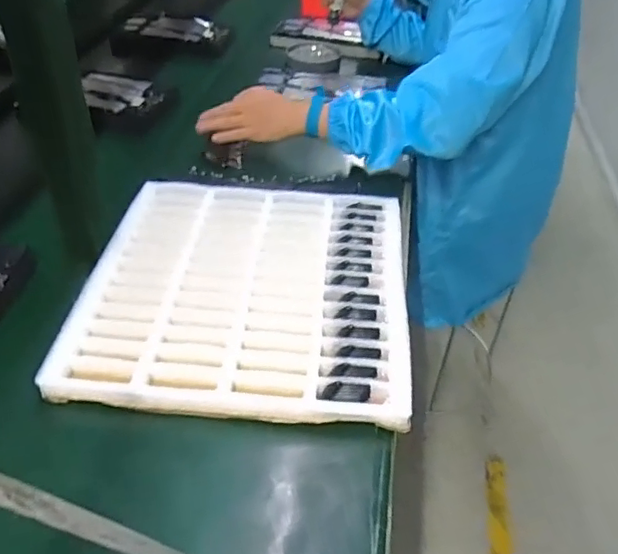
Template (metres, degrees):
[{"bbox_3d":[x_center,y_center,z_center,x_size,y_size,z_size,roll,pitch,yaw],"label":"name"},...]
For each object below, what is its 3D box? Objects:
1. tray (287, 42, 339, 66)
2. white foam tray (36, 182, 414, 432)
[{"bbox_3d":[0.007,-0.469,1.198,0.108,0.022,0.111,2,41,-1],"label":"tray"},{"bbox_3d":[-0.065,0.006,0.631,0.339,0.036,0.334,5,41,2],"label":"white foam tray"}]

